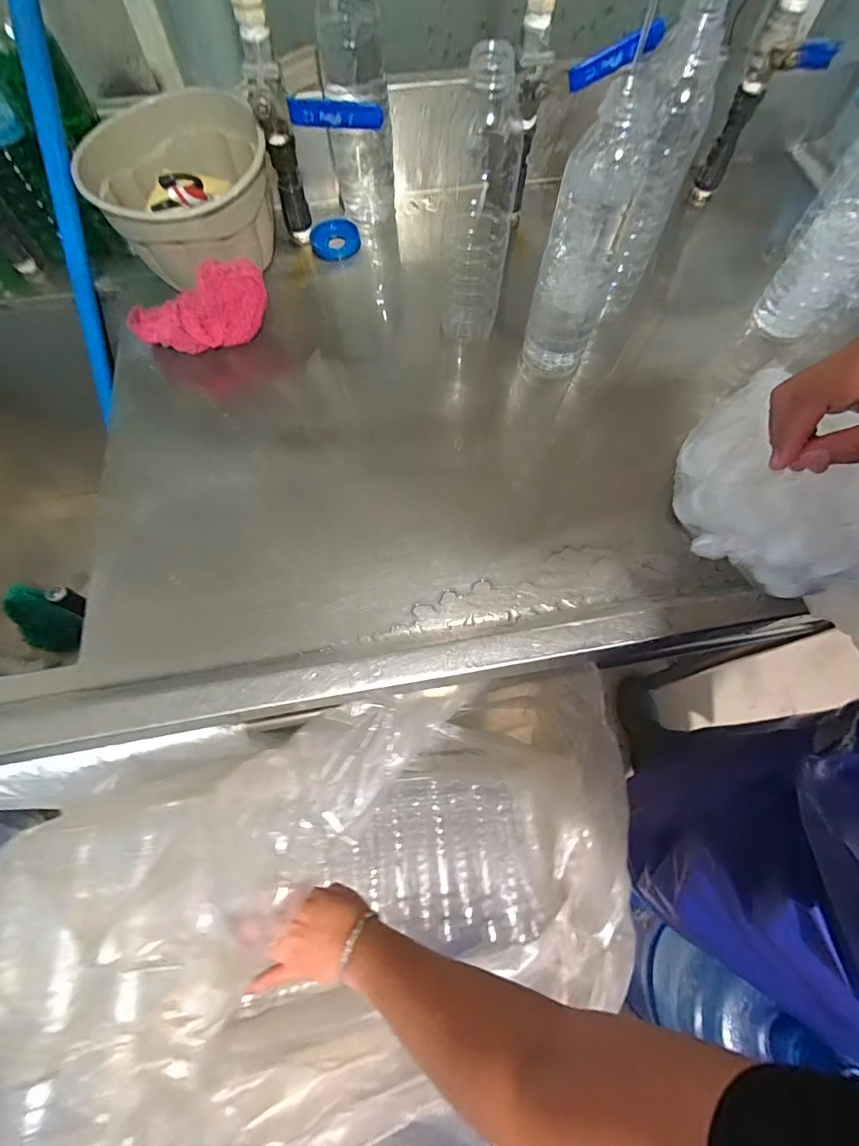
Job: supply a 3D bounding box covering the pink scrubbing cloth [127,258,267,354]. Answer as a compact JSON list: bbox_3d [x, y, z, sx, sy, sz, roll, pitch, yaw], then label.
[{"bbox_3d":[-0.224,-0.256,0.449,0.132,0.051,0.045,-18,68,-8],"label":"pink scrubbing cloth"}]

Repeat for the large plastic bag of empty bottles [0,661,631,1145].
[{"bbox_3d":[-0.084,0.356,0.519,0.629,0.398,0.349,-18,69,-7],"label":"large plastic bag of empty bottles"}]

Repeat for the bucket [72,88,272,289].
[{"bbox_3d":[-0.238,-0.374,0.461,0.161,0.098,0.164,0,67,-1],"label":"bucket"}]

